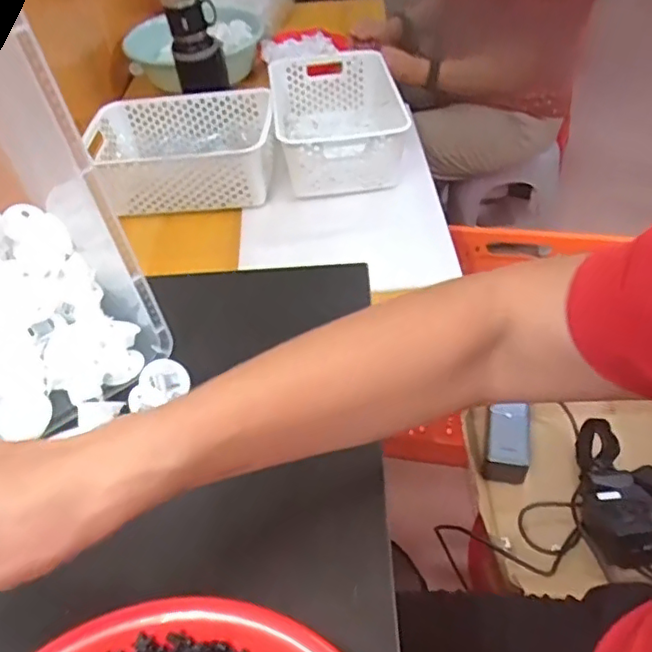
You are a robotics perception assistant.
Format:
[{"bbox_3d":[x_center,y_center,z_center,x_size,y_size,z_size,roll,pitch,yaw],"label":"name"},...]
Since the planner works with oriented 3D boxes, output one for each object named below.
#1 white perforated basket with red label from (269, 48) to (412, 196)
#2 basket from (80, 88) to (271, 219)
[{"bbox_3d":[0.023,-0.367,1.074,0.220,0.115,0.313,-6,46,-1],"label":"white perforated basket with red label"},{"bbox_3d":[-0.249,-0.301,1.034,0.316,0.102,0.216,-5,46,1],"label":"basket"}]

